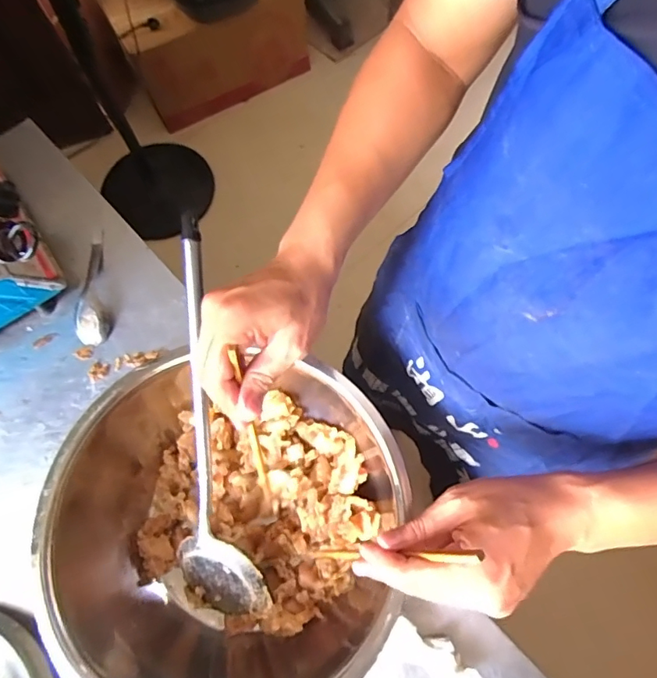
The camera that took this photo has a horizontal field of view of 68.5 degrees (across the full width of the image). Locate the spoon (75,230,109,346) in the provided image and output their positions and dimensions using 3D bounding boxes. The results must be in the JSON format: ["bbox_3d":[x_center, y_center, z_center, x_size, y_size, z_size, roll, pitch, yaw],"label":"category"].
[{"bbox_3d":[-0.320,-0.071,0.654,0.045,0.029,0.165,-9,69,-1],"label":"spoon"}]

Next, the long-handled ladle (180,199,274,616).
[{"bbox_3d":[-0.124,0.084,0.492,0.087,0.071,0.400,-7,91,-1],"label":"long-handled ladle"}]

